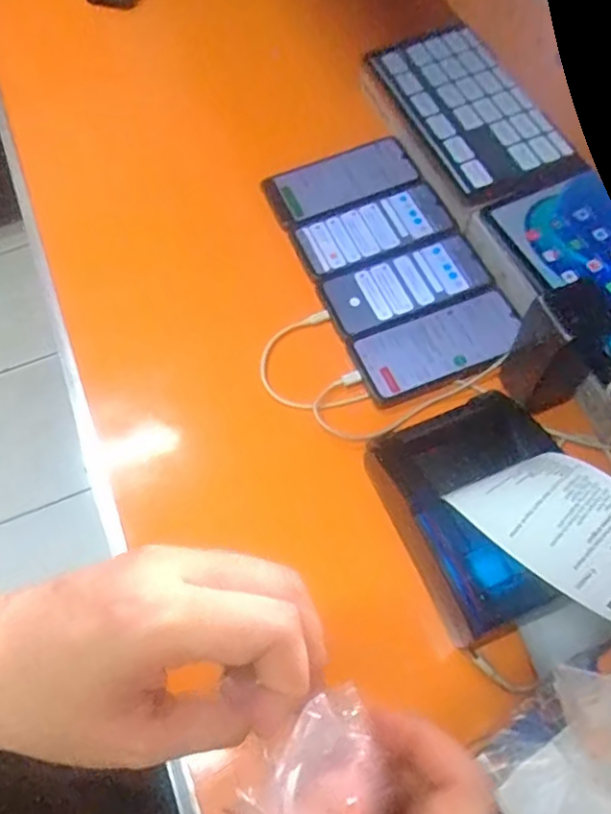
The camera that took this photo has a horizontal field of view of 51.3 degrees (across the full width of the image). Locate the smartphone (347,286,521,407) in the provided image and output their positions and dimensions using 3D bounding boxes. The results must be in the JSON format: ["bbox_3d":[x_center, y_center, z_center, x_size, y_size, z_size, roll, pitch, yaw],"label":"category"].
[{"bbox_3d":[0.125,-0.058,0.596,0.154,0.008,0.080,-21,63,0],"label":"smartphone"}]

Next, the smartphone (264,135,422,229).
[{"bbox_3d":[0.036,-0.244,0.687,0.154,0.010,0.073,-22,70,0],"label":"smartphone"}]

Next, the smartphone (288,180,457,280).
[{"bbox_3d":[0.067,-0.185,0.661,0.155,0.012,0.073,-19,69,-3],"label":"smartphone"}]

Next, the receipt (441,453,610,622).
[{"bbox_3d":[0.184,0.092,0.403,0.183,0.070,0.078,37,71,18],"label":"receipt"}]

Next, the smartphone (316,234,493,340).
[{"bbox_3d":[0.096,-0.122,0.632,0.156,0.016,0.075,-18,65,-6],"label":"smartphone"}]

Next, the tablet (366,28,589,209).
[{"bbox_3d":[0.169,-0.300,0.650,0.108,0.014,0.229,-27,70,1],"label":"tablet"}]

